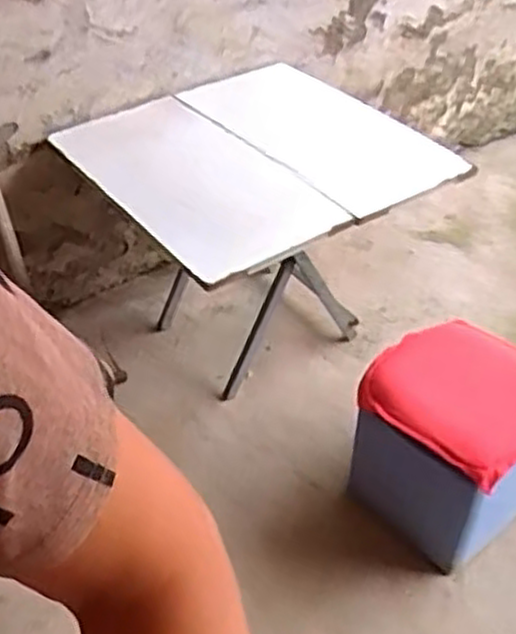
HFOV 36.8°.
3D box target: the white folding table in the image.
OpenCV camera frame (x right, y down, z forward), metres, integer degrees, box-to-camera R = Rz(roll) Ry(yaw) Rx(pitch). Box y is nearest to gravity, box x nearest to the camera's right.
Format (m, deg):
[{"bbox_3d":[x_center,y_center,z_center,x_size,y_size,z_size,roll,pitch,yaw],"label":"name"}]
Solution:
[{"bbox_3d":[0.009,-0.212,1.904,0.730,0.540,0.748,-25,47,-28],"label":"white folding table"}]

